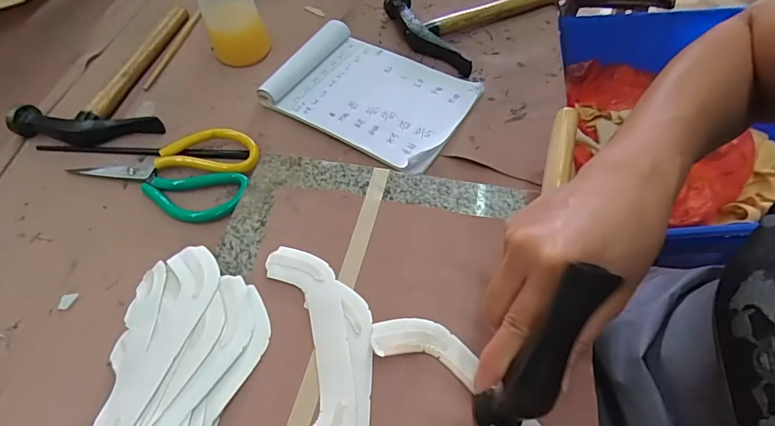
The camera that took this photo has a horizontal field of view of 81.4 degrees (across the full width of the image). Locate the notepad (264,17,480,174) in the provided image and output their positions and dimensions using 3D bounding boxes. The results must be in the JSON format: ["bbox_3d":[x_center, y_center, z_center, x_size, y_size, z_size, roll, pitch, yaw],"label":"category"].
[{"bbox_3d":[-0.016,-0.131,0.484,0.200,0.025,0.138,26,62,19],"label":"notepad"}]

